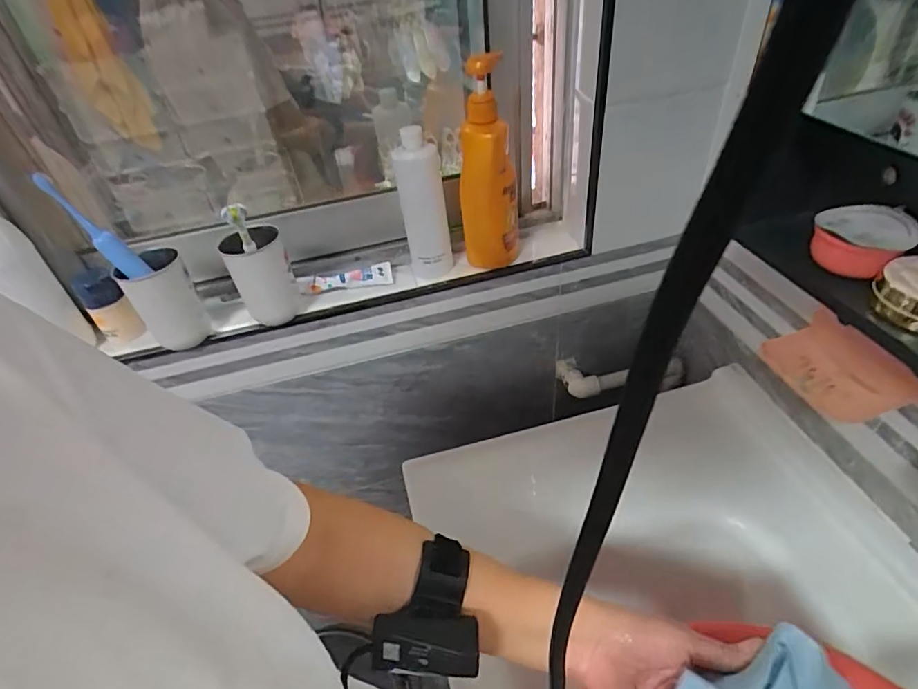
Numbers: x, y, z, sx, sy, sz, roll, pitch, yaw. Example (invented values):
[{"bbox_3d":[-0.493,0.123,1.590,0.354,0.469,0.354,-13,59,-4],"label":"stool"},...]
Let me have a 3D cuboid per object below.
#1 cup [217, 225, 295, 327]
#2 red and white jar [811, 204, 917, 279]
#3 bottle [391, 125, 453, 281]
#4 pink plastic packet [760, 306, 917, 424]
[{"bbox_3d":[-0.251,-0.086,0.657,0.069,0.125,0.069,-4,41,3],"label":"cup"},{"bbox_3d":[0.368,-0.096,0.471,0.074,0.038,0.067,30,53,35],"label":"red and white jar"},{"bbox_3d":[-0.048,-0.186,0.713,0.060,0.194,0.065,-14,42,-8],"label":"bottle"},{"bbox_3d":[0.418,0.033,0.556,0.083,0.018,0.150,-47,43,20],"label":"pink plastic packet"}]

